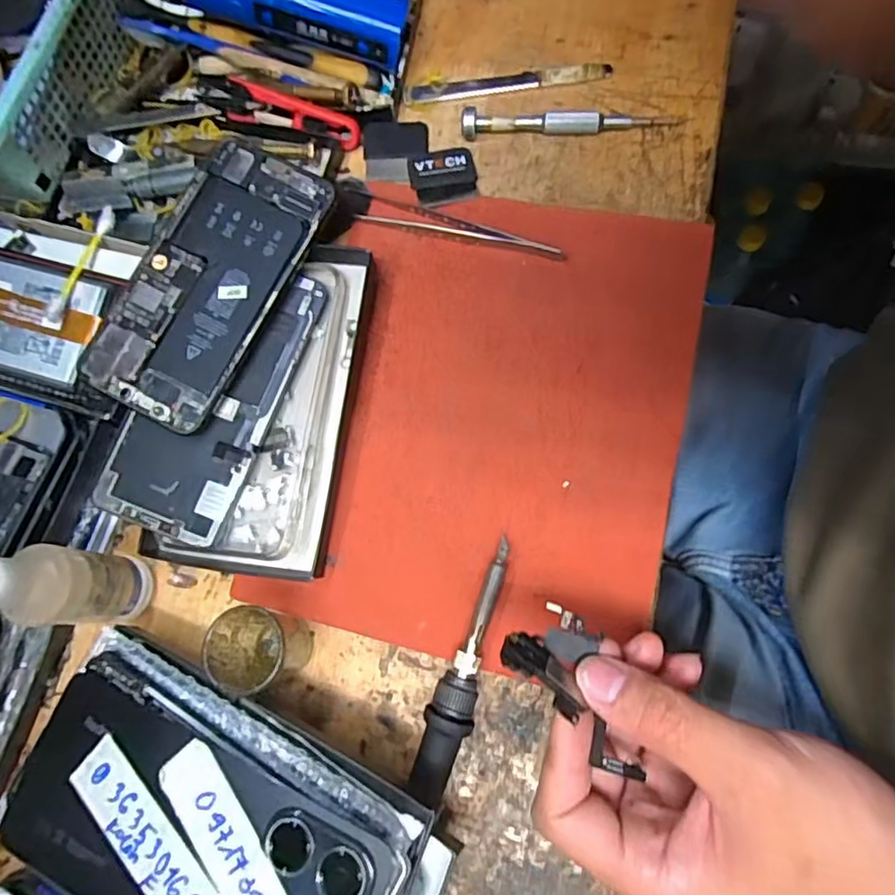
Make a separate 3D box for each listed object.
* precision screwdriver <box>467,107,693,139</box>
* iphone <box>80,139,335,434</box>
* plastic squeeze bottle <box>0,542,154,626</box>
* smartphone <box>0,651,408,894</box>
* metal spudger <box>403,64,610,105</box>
[{"bbox_3d":[0.073,-0.196,0.362,0.127,0.011,0.014,-2,74,6],"label":"precision screwdriver"},{"bbox_3d":[-0.126,-0.088,0.322,0.072,0.004,0.153,28,84,4],"label":"iphone"},{"bbox_3d":[-0.171,0.061,0.272,0.028,0.102,0.033,-2,74,6],"label":"plastic squeeze bottle"},{"bbox_3d":[-0.102,0.156,0.240,0.160,0.015,0.076,23,76,17],"label":"smartphone"},{"bbox_3d":[0.037,-0.230,0.383,0.127,0.005,0.015,-3,79,7],"label":"metal spudger"}]

